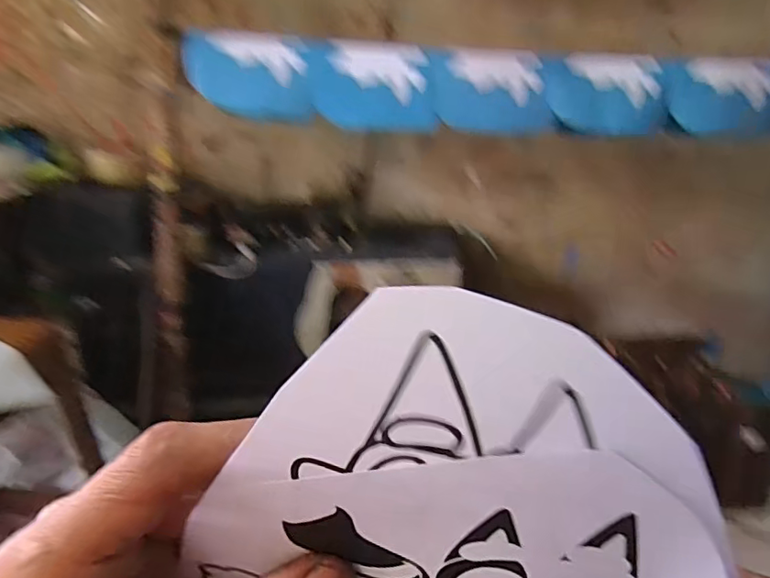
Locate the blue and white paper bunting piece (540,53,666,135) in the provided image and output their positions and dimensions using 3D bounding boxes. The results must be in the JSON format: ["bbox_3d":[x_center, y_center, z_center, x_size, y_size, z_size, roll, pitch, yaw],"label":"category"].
[{"bbox_3d":[0.336,-0.299,0.840,0.179,0.124,0.018,-3,1,2],"label":"blue and white paper bunting piece"}]

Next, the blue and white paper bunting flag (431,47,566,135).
[{"bbox_3d":[0.168,-0.301,0.844,0.190,0.115,0.034,-1,19,0],"label":"blue and white paper bunting flag"}]

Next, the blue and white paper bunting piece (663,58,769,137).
[{"bbox_3d":[0.518,-0.297,0.846,0.184,0.111,0.016,-2,8,-4],"label":"blue and white paper bunting piece"}]

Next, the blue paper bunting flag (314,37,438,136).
[{"bbox_3d":[-0.016,-0.305,0.839,0.180,0.121,0.039,0,19,2],"label":"blue paper bunting flag"}]

